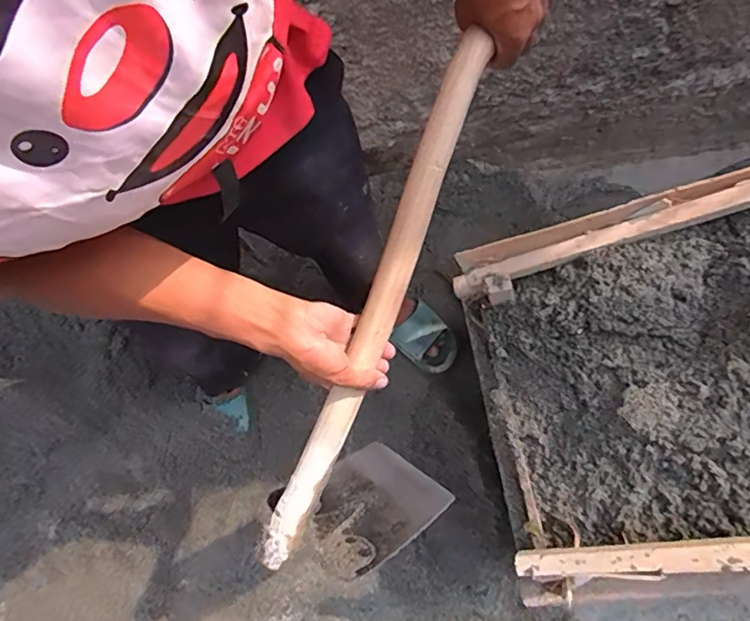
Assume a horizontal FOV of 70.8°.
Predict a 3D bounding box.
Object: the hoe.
[{"bbox_3d":[0.051,0.012,0.619,0.183,0.244,0.576,16,107,6],"label":"hoe"}]

